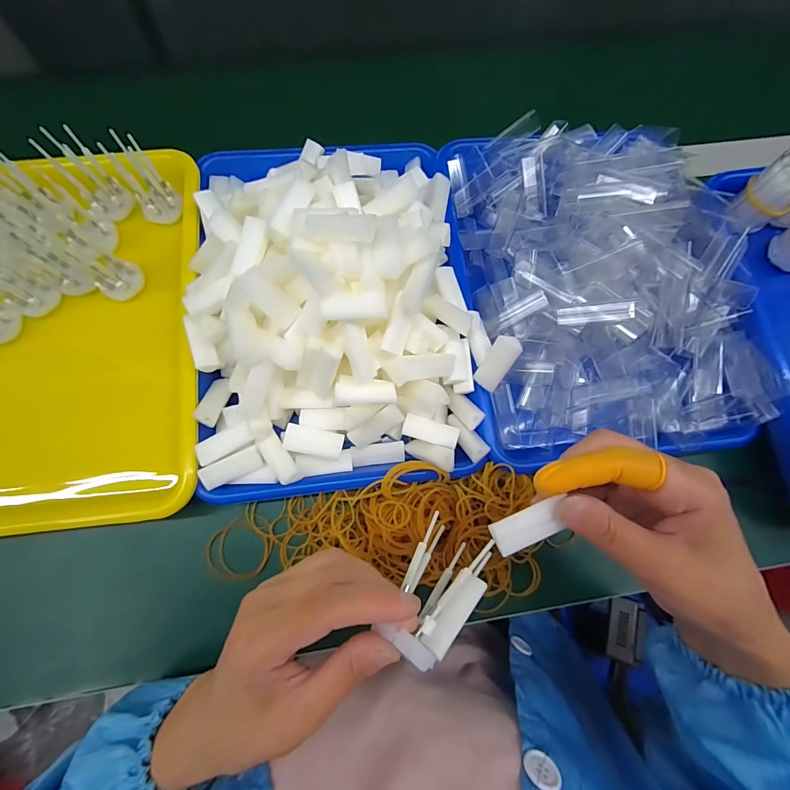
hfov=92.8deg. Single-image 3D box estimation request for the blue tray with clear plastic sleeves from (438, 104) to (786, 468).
[{"bbox_3d":[0.183,-0.108,0.339,0.241,0.068,0.325,-5,76,-3],"label":"blue tray with clear plastic sleeves"}]

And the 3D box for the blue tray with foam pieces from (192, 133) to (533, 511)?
[{"bbox_3d":[-0.046,-0.091,0.297,0.236,0.085,0.312,-6,76,-3],"label":"blue tray with foam pieces"}]

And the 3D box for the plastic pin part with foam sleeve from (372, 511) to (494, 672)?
[{"bbox_3d":[0.024,0.109,0.212,0.036,0.027,0.071,42,67,-17],"label":"plastic pin part with foam sleeve"}]

